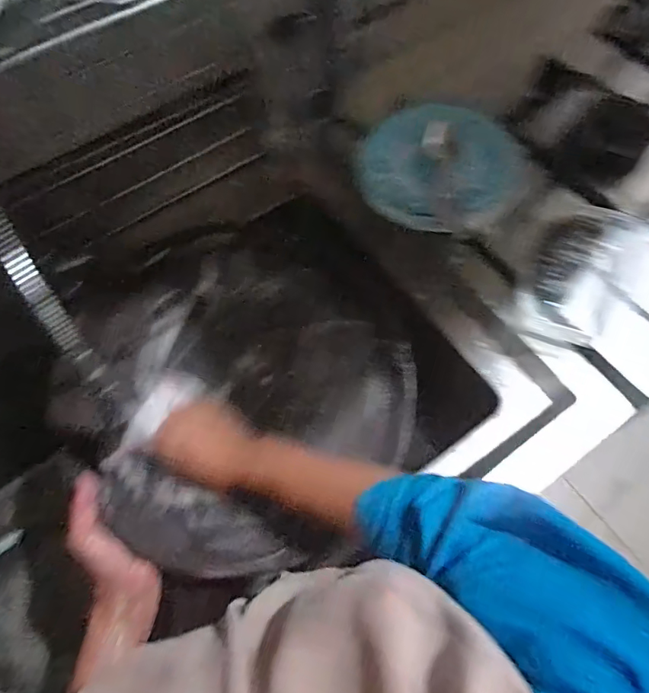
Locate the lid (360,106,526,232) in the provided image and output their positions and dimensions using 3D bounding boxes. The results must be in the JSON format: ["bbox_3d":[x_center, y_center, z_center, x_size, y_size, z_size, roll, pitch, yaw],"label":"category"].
[{"bbox_3d":[0.158,-0.245,0.656,0.203,0.034,0.218,0,66,0],"label":"lid"}]

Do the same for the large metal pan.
[{"bbox_3d":[-0.073,0.045,0.511,0.310,0.068,0.333,0,66,0],"label":"large metal pan"}]

